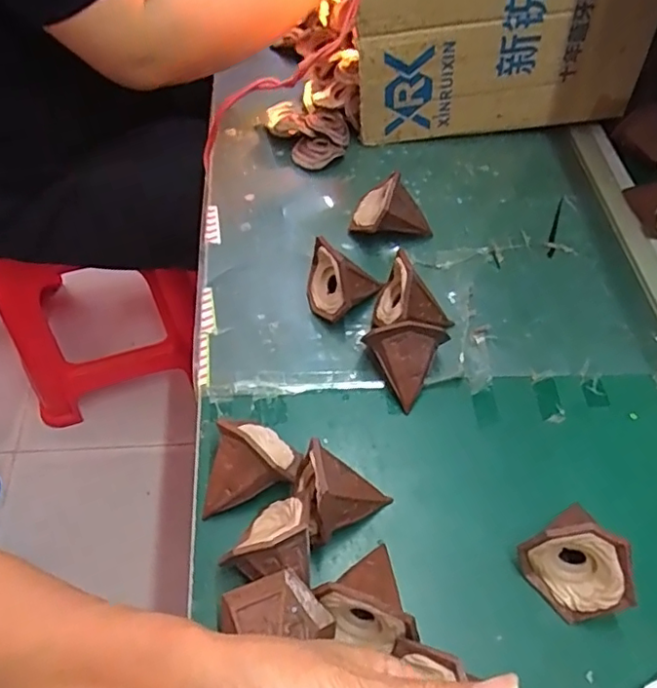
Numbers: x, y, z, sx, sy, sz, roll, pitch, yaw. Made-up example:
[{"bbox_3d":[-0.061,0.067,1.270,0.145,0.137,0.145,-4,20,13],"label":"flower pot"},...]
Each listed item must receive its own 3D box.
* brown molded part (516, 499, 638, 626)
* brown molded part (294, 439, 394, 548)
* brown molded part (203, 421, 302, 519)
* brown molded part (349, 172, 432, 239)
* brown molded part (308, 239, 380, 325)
[{"bbox_3d":[0.163,0.135,0.367,0.059,0.056,0.060,-28,62,-21],"label":"brown molded part"},{"bbox_3d":[0.001,0.094,0.385,0.061,0.059,0.052,-32,63,-23],"label":"brown molded part"},{"bbox_3d":[-0.057,0.077,0.399,0.067,0.048,0.051,-16,58,-14],"label":"brown molded part"},{"bbox_3d":[0.055,-0.127,0.540,0.065,0.050,0.056,-17,58,-15],"label":"brown molded part"},{"bbox_3d":[0.008,-0.050,0.483,0.057,0.059,0.045,14,56,6],"label":"brown molded part"}]

